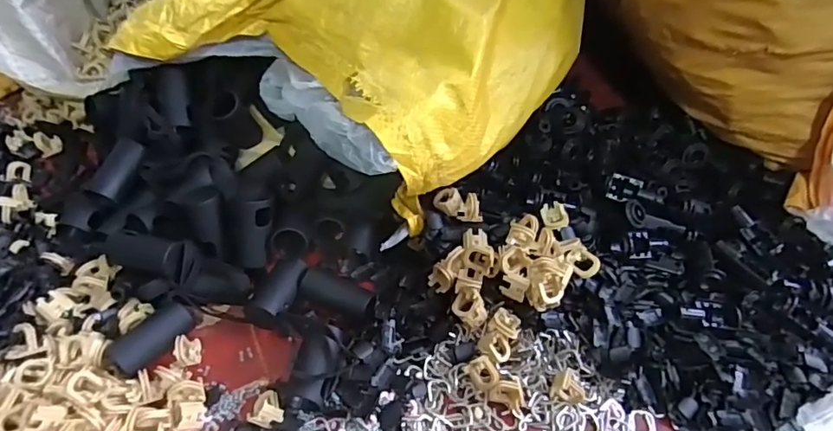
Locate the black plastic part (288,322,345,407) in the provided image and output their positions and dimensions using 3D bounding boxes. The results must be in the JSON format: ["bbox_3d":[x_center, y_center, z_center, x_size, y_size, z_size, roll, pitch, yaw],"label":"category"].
[{"bbox_3d":[-0.077,0.117,0.391,0.034,0.033,0.056,10,54,4],"label":"black plastic part"}]

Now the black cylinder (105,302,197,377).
[{"bbox_3d":[-0.209,0.099,0.403,0.033,0.023,0.067,35,59,20],"label":"black cylinder"}]

